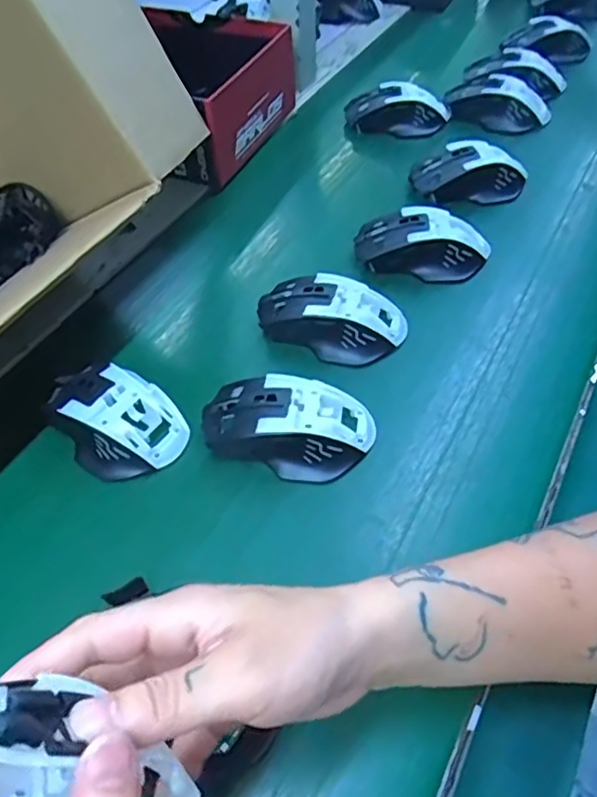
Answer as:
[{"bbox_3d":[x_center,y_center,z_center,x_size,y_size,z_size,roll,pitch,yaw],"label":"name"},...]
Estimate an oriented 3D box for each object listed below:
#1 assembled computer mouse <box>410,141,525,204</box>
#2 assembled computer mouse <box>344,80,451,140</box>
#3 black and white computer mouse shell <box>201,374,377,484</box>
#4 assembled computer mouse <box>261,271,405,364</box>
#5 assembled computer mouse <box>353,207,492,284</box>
[{"bbox_3d":[0.170,-0.219,0.606,0.115,0.037,0.069,-4,52,-2],"label":"assembled computer mouse"},{"bbox_3d":[0.112,-0.324,0.692,0.117,0.039,0.056,5,52,5],"label":"assembled computer mouse"},{"bbox_3d":[-0.007,0.018,0.417,0.114,0.033,0.064,5,52,5],"label":"black and white computer mouse shell"},{"bbox_3d":[0.025,-0.064,0.480,0.114,0.034,0.061,9,53,8],"label":"assembled computer mouse"},{"bbox_3d":[0.109,-0.136,0.537,0.117,0.036,0.065,6,52,6],"label":"assembled computer mouse"}]

